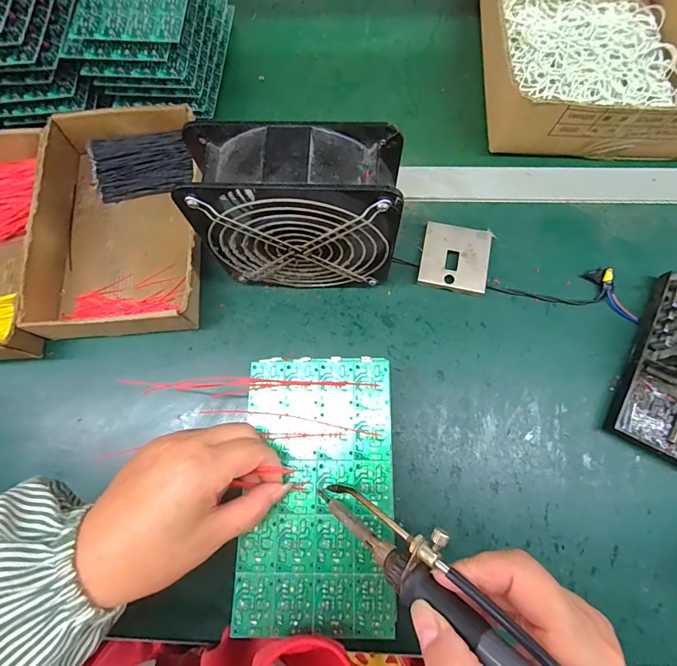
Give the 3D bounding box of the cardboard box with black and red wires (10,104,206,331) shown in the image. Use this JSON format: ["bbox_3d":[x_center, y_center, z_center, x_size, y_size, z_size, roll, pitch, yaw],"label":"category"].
[{"bbox_3d":[-0.210,-0.113,0.380,0.151,0.043,0.245,-6,74,0],"label":"cardboard box with black and red wires"}]

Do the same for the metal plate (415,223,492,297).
[{"bbox_3d":[0.114,-0.073,0.377,0.064,0.011,0.068,12,75,5],"label":"metal plate"}]

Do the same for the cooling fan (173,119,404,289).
[{"bbox_3d":[-0.029,-0.087,0.314,0.147,0.152,0.060,3,74,3],"label":"cooling fan"}]

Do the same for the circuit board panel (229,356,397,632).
[{"bbox_3d":[-0.014,0.105,0.266,0.103,0.007,0.174,-1,72,2],"label":"circuit board panel"}]

